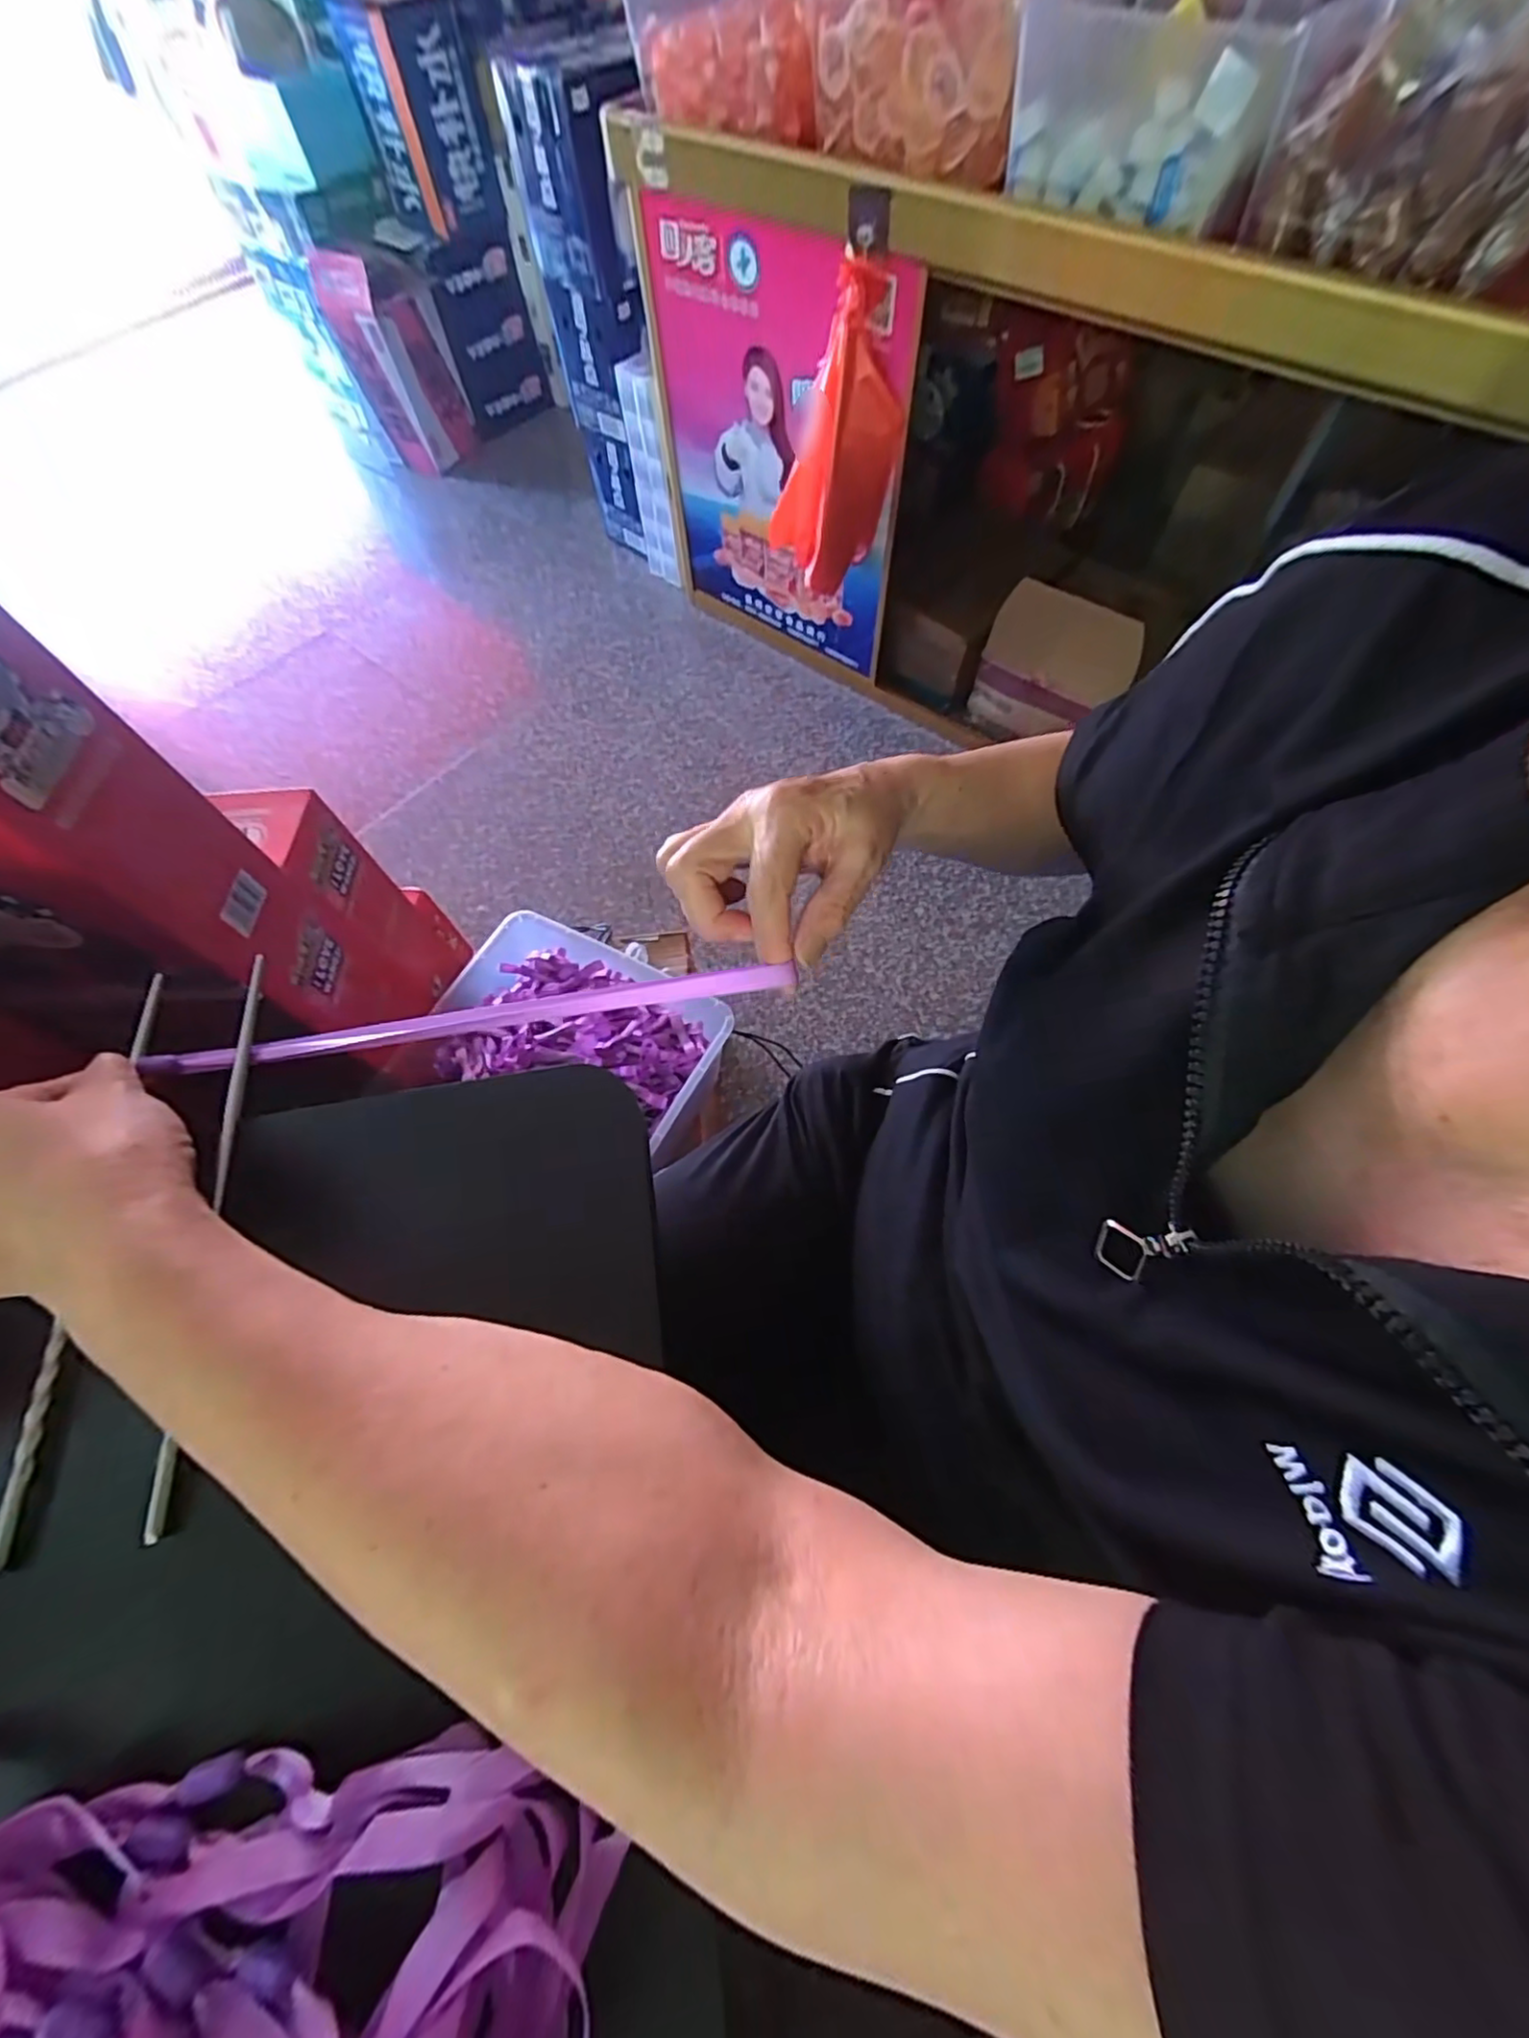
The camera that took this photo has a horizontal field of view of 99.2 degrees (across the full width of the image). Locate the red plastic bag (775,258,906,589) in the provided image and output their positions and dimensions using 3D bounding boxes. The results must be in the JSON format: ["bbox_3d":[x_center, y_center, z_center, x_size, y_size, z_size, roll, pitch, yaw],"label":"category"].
[{"bbox_3d":[0.114,-0.916,1.046,0.189,0.354,0.101,-24,65,-10],"label":"red plastic bag"}]

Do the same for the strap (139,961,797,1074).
[{"bbox_3d":[-0.126,0.000,0.281,0.278,0.011,0.013,-8,64,3],"label":"strap"}]

